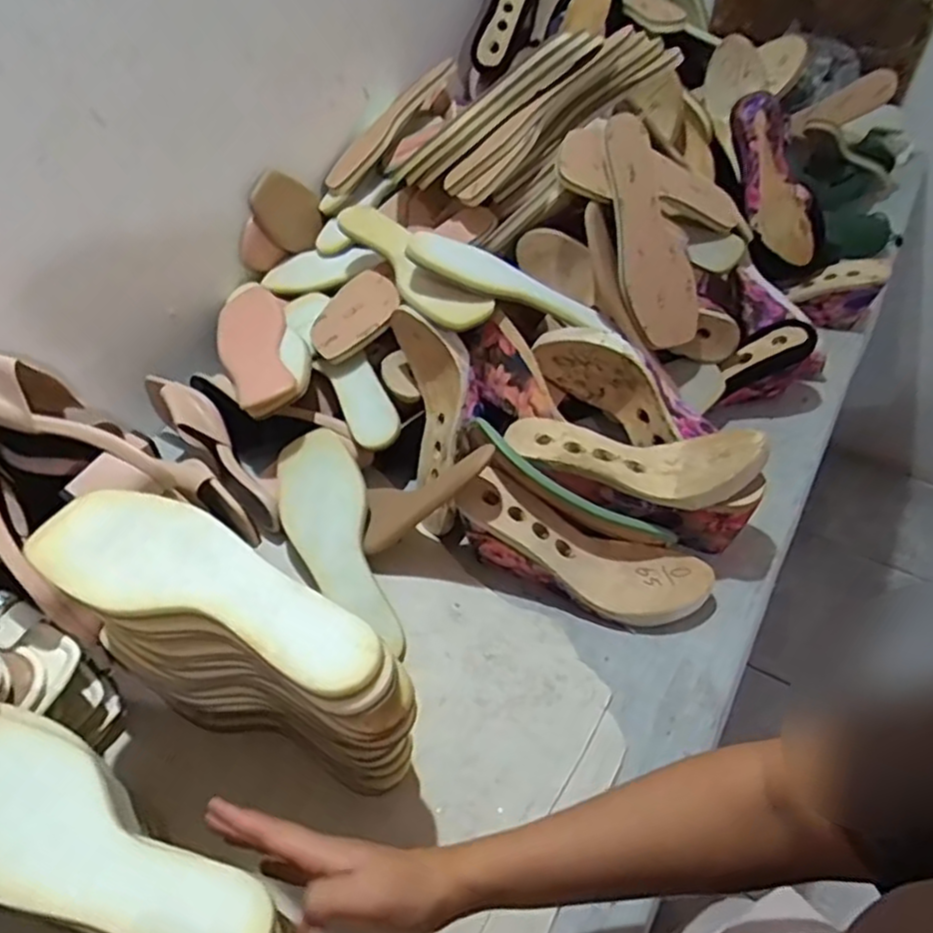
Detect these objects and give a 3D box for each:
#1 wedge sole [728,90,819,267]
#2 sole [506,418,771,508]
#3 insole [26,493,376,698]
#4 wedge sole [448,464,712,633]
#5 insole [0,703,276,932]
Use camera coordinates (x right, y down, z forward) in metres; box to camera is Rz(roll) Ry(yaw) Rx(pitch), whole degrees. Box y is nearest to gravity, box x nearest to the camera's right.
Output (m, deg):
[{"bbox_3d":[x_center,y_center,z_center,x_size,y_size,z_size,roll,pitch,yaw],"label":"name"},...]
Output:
[{"bbox_3d":[0.394,-0.370,0.914,0.065,0.092,0.227,-20,90,-15],"label":"wedge sole"},{"bbox_3d":[0.156,-0.018,0.663,0.235,0.049,0.083,13,49,14],"label":"sole"},{"bbox_3d":[-0.158,0.071,0.427,0.237,0.011,0.078,19,51,19],"label":"insole"},{"bbox_3d":[0.107,0.072,0.656,0.236,0.059,0.084,26,51,0],"label":"wedge sole"},{"bbox_3d":[-0.223,0.219,0.407,0.248,0.013,0.082,19,51,19],"label":"insole"}]

